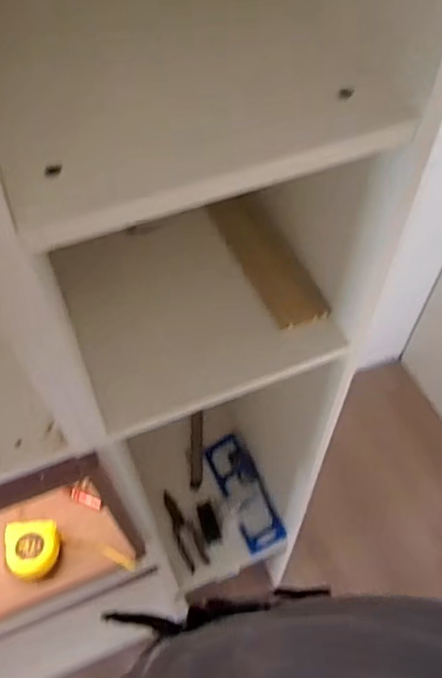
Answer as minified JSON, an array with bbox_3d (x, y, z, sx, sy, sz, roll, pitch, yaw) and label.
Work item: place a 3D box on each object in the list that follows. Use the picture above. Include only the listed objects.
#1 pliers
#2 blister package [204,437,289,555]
[{"bbox_3d":[-0.089,0.457,1.311,0.053,0.026,0.189,-22,59,-13],"label":"pliers"},{"bbox_3d":[0.058,0.370,1.340,0.112,0.028,0.286,-36,57,12],"label":"blister package"}]

